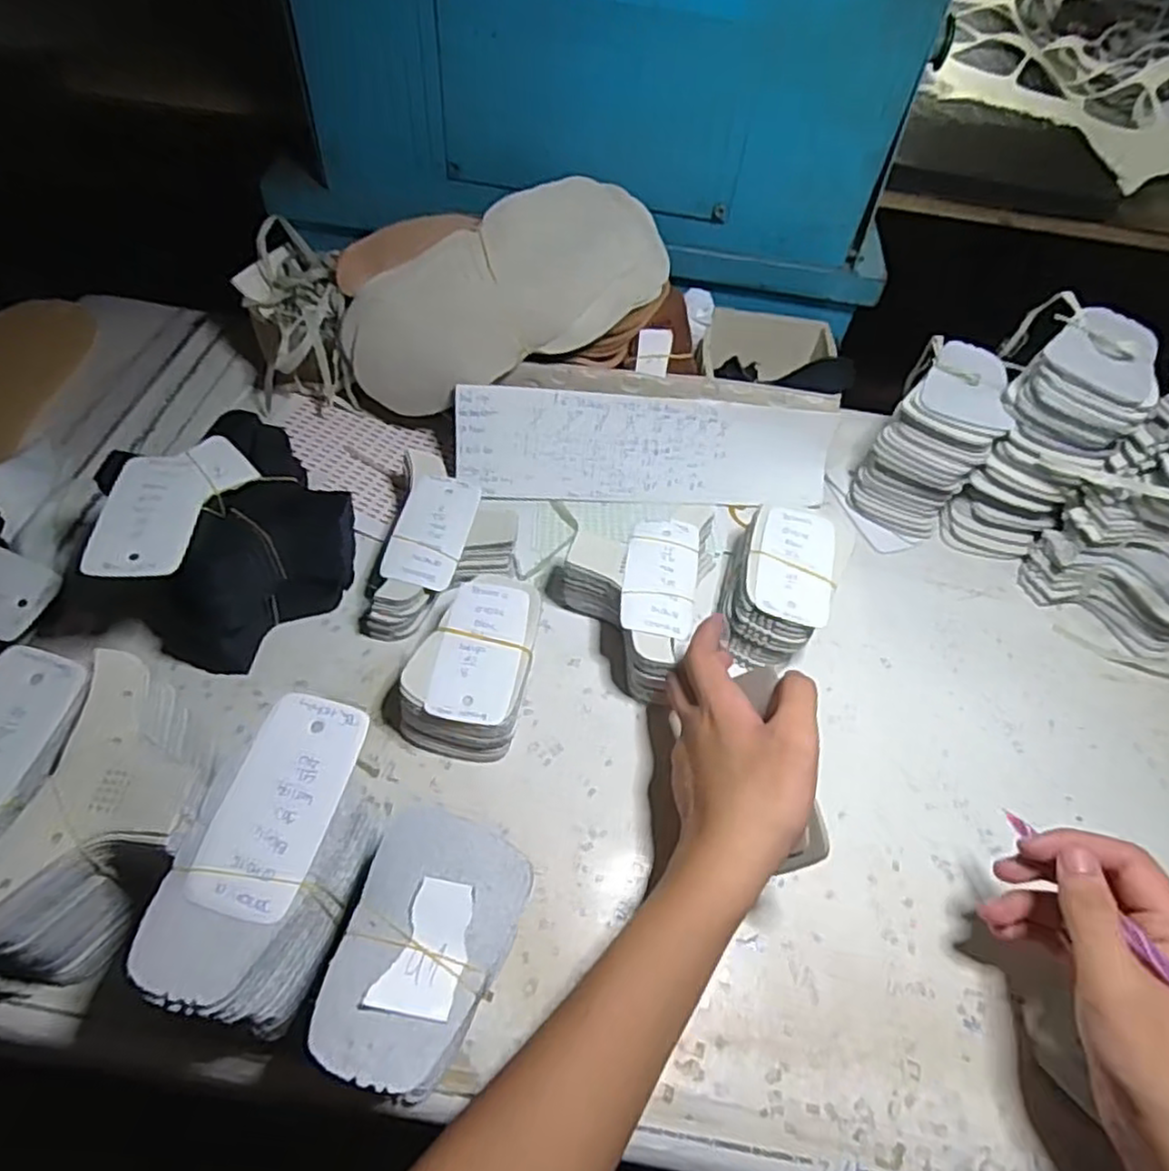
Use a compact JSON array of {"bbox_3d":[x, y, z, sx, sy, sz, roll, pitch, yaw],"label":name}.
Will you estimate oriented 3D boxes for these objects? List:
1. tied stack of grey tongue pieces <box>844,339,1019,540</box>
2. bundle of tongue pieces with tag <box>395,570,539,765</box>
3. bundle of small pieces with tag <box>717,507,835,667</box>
[{"bbox_3d":[0.293,-0.119,0.603,0.081,0.121,0.098,31,56,17],"label":"tied stack of grey tongue pieces"},{"bbox_3d":[-0.073,0.054,0.484,0.072,0.052,0.113,12,52,3],"label":"bundle of tongue pieces with tag"},{"bbox_3d":[0.140,0.004,0.532,0.072,0.065,0.109,18,53,8],"label":"bundle of small pieces with tag"}]

